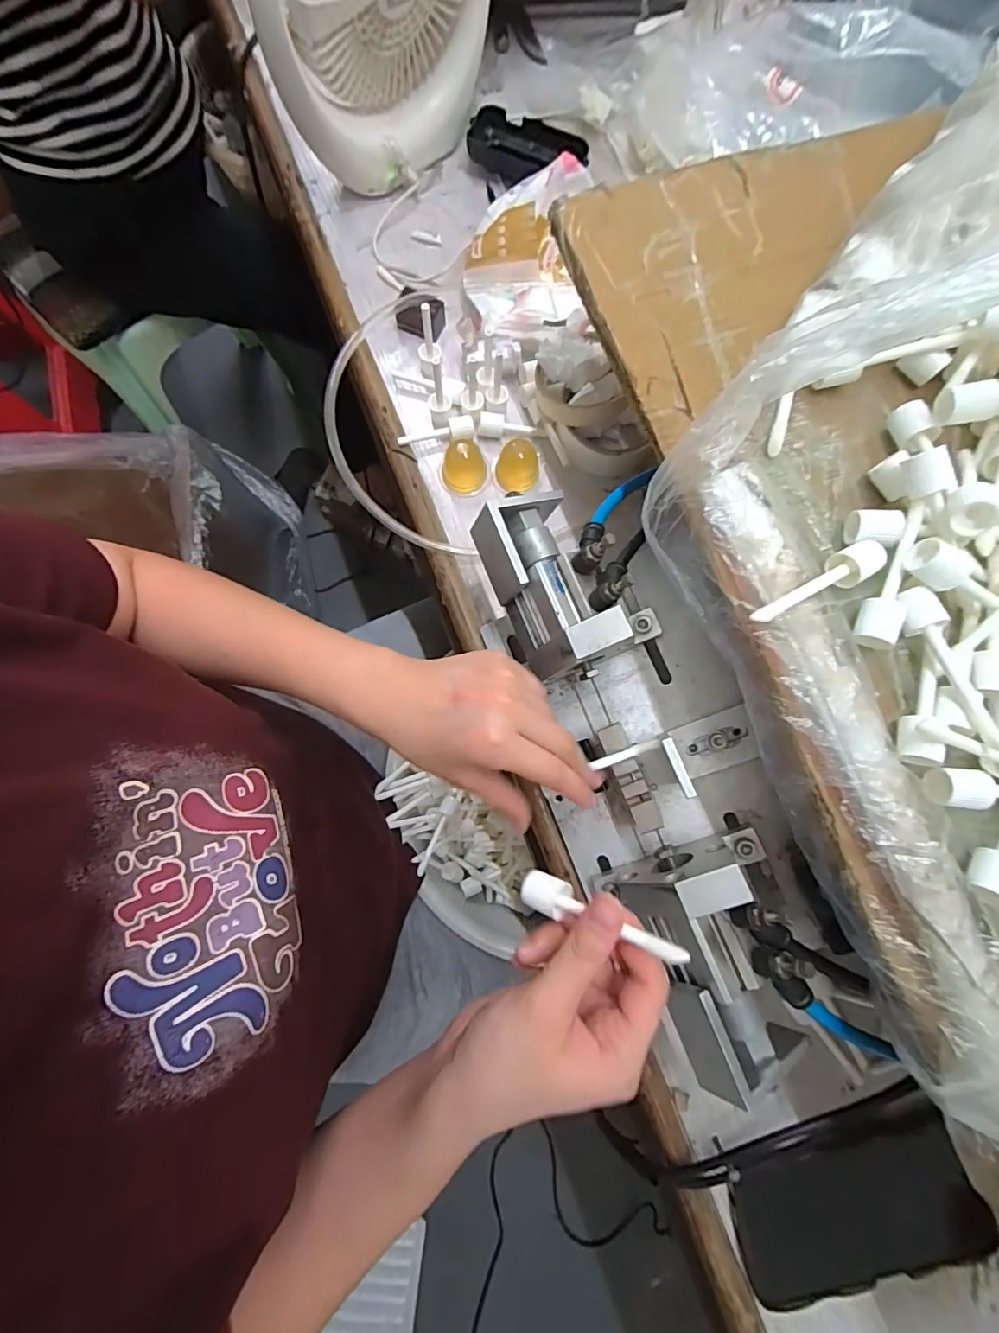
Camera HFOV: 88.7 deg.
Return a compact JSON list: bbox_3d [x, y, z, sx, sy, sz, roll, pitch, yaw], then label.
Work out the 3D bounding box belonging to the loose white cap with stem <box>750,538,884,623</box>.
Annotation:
[{"bbox_3d":[0.157,-0.040,0.251,0.084,0.015,0.018,-28,81,-6],"label":"loose white cap with stem"}]

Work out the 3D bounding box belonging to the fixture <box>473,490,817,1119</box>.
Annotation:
[{"bbox_3d":[0.096,0.057,0.335,0.133,0.092,0.378,-22,81,-5],"label":"fixture"}]

